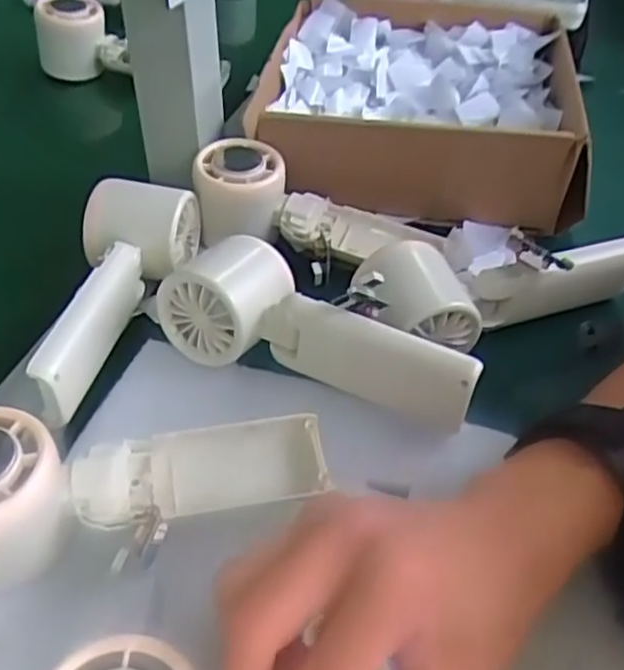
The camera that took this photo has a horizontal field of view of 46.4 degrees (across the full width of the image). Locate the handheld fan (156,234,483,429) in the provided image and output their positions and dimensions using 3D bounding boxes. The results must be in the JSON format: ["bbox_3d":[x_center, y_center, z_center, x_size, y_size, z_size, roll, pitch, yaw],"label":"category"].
[{"bbox_3d":[0.003,-0.001,0.373,0.165,0.049,0.058,17,44,14],"label":"handheld fan"}]

